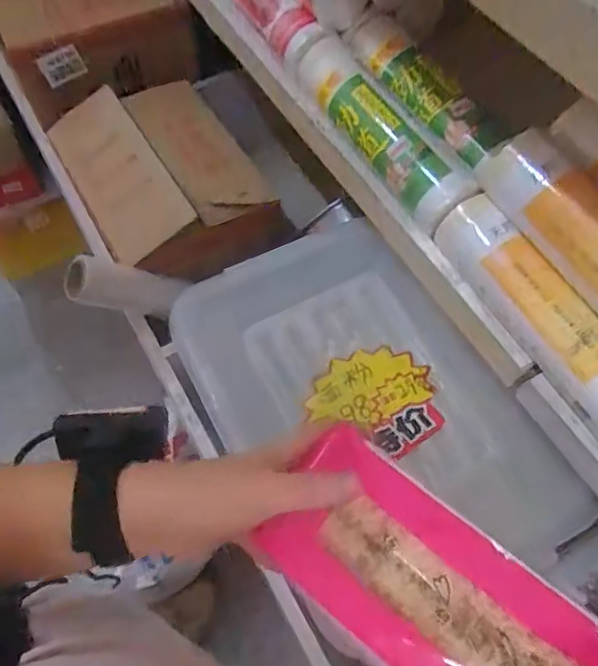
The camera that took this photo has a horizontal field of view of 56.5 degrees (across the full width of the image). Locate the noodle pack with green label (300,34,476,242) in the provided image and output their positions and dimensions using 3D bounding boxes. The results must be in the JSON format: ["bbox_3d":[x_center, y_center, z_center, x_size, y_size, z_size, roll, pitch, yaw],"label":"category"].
[{"bbox_3d":[0.077,-0.209,0.563,0.052,0.050,0.258,-24,66,-14],"label":"noodle pack with green label"}]

